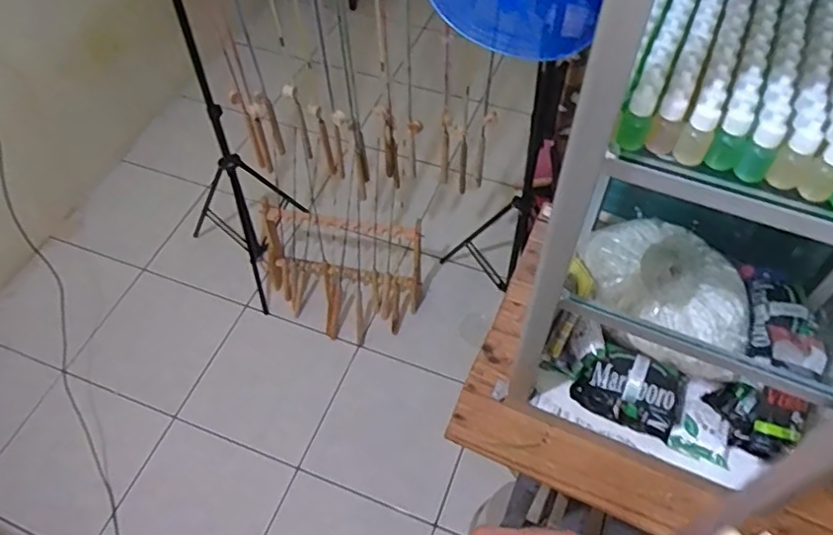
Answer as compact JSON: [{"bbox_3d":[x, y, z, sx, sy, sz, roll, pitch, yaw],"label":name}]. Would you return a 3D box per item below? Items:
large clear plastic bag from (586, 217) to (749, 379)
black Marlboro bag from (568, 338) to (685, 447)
[{"bbox_3d":[0.322,0.015,0.777,0.203,0.107,0.169,18,58,13],"label":"large clear plastic bag"},{"bbox_3d":[0.280,0.158,0.786,0.136,0.092,0.066,23,29,15],"label":"black Marlboro bag"}]

